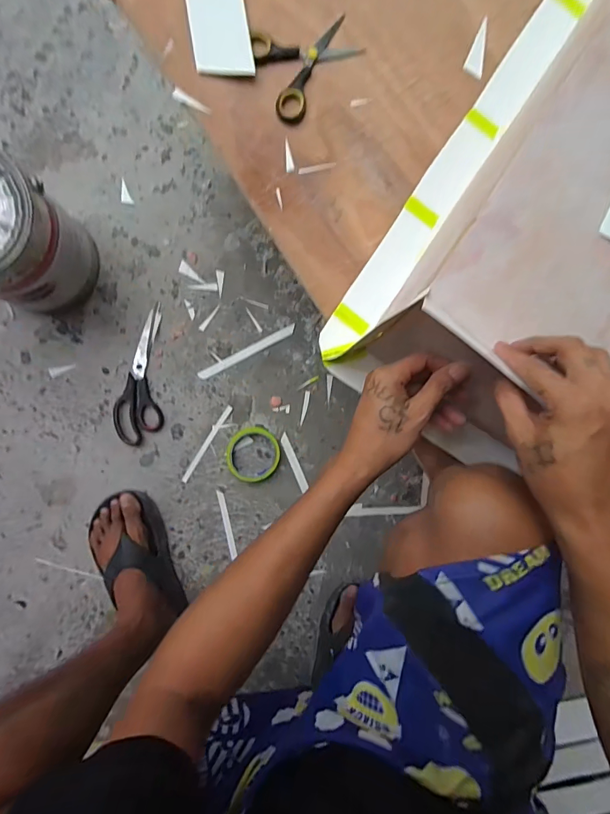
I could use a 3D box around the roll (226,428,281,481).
[{"bbox_3d":[-0.089,0.084,0.685,0.088,0.014,0.095,0,93,-6],"label":"roll"}]

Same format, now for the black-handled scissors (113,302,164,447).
[{"bbox_3d":[-0.277,-0.053,0.663,0.075,0.007,0.231,2,93,-6],"label":"black-handled scissors"}]

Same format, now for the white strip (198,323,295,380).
[{"bbox_3d":[-0.099,-0.095,0.687,0.183,0.004,0.016,-29,93,-6],"label":"white strip"}]

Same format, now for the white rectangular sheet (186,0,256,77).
[{"bbox_3d":[-0.093,-0.416,0.420,0.060,0.011,0.123,-9,94,-6],"label":"white rectangular sheet"}]

